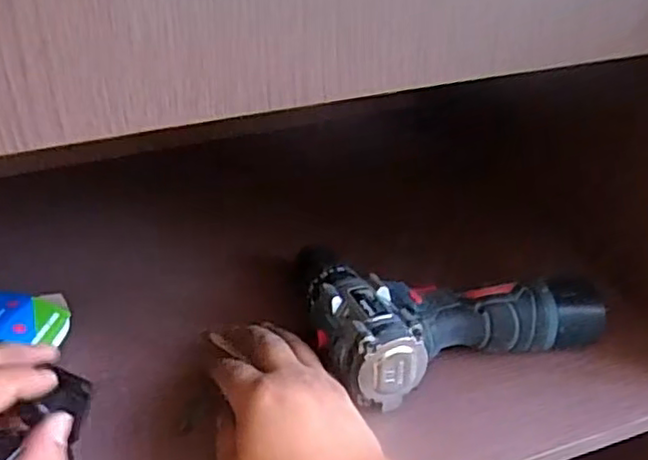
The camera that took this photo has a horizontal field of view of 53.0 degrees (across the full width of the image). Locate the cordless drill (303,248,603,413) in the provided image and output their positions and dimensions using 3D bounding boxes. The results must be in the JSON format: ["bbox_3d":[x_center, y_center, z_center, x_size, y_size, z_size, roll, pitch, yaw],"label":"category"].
[{"bbox_3d":[0.094,0.057,0.490,0.209,0.066,0.130,-13,39,-15],"label":"cordless drill"}]

